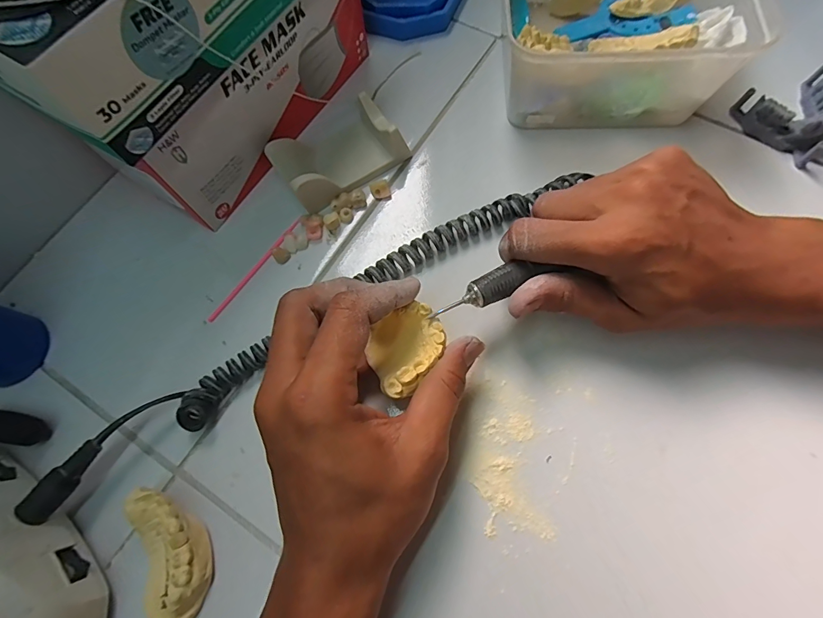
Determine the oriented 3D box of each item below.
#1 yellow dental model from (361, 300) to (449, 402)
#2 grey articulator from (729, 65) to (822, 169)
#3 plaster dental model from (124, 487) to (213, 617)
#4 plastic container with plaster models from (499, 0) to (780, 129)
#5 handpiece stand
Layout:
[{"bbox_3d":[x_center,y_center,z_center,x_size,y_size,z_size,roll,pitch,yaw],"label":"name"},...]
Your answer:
[{"bbox_3d":[-0.002,0.023,0.231,0.043,0.018,0.042,-27,74,-7],"label":"yellow dental model"},{"bbox_3d":[0.287,-0.144,0.299,0.071,0.026,0.062,-29,72,-8],"label":"grey articulator"},{"bbox_3d":[-0.130,0.131,0.224,0.032,0.023,0.069,-17,70,-3],"label":"plaster dental model"},{"bbox_3d":[0.142,-0.213,0.297,0.157,0.059,0.153,0,70,3],"label":"plastic container with plaster models"},{"bbox_3d":[-0.052,-0.114,0.296,0.087,0.029,0.049,-34,72,-9],"label":"handpiece stand"}]

